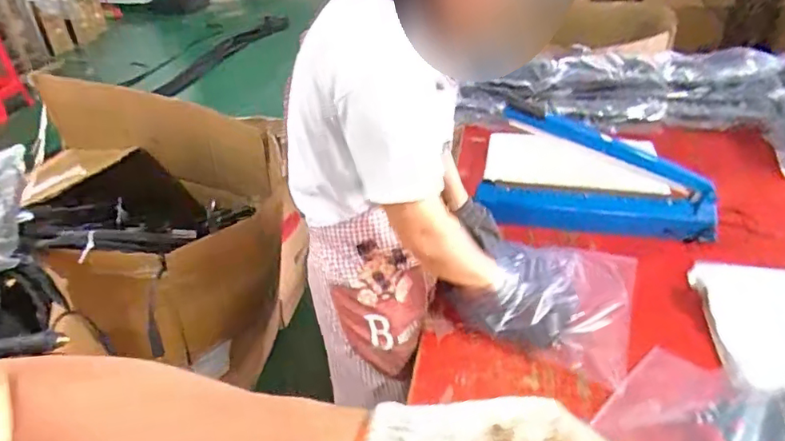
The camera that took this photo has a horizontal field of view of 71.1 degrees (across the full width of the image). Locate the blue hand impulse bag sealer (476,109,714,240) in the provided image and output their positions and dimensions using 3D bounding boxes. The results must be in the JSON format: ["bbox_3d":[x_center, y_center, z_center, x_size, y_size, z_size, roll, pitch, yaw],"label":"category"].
[{"bbox_3d":[0.444,-0.094,1.200,0.505,0.249,0.107,8,34,16],"label":"blue hand impulse bag sealer"}]

